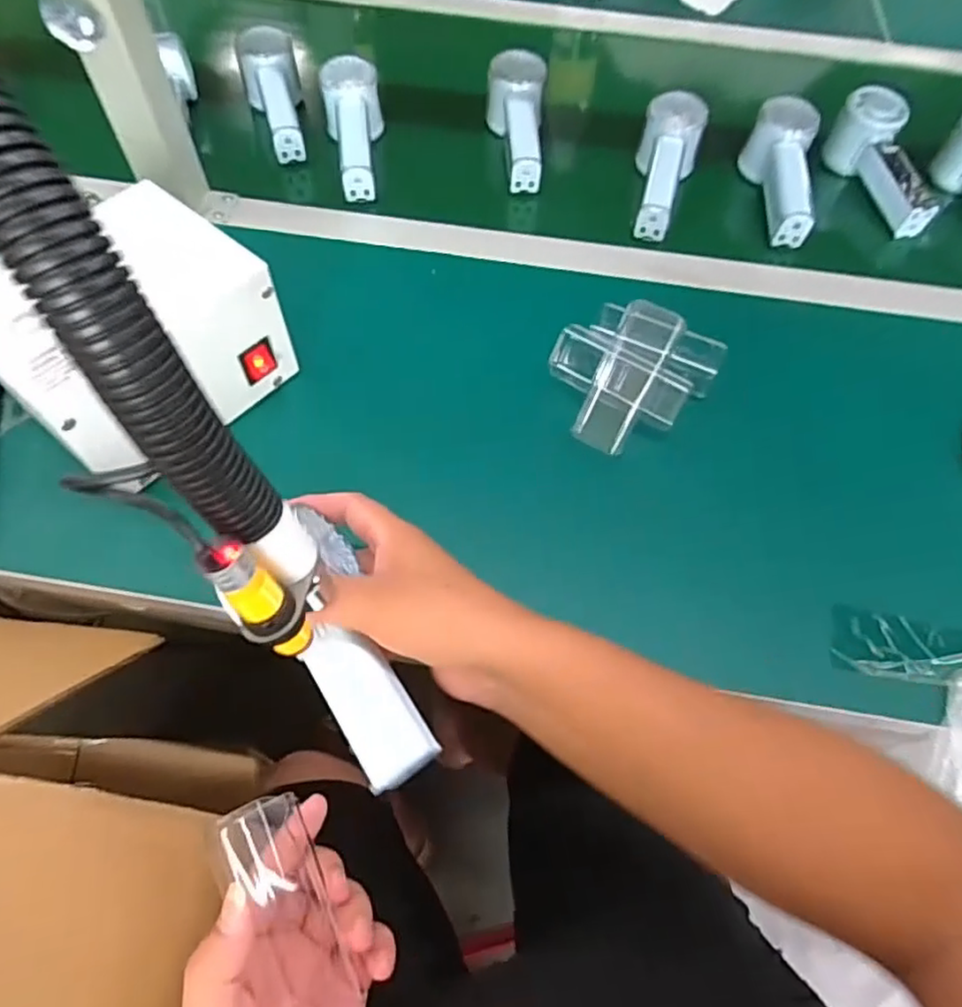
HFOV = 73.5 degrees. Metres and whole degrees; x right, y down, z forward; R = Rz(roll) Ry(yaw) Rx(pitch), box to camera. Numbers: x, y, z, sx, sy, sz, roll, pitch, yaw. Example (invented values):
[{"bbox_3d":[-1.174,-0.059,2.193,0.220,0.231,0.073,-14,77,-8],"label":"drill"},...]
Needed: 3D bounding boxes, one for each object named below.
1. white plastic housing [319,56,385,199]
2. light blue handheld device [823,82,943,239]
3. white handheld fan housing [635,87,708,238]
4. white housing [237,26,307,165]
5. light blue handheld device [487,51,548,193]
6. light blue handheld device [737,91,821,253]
[{"bbox_3d":[-0.120,-0.356,0.618,0.053,0.044,0.160,-6,72,-5],"label":"white plastic housing"},{"bbox_3d":[0.384,-0.320,0.607,0.050,0.063,0.146,-4,60,-4],"label":"light blue handheld device"},{"bbox_3d":[0.170,-0.308,0.595,0.055,0.043,0.149,13,74,5],"label":"white handheld fan housing"},{"bbox_3d":[-0.200,-0.399,0.638,0.058,0.052,0.145,-12,74,-9],"label":"white housing"},{"bbox_3d":[0.039,-0.365,0.627,0.053,0.047,0.141,-5,75,-5],"label":"light blue handheld device"},{"bbox_3d":[0.280,-0.301,0.599,0.047,0.054,0.147,3,72,-1],"label":"light blue handheld device"}]

